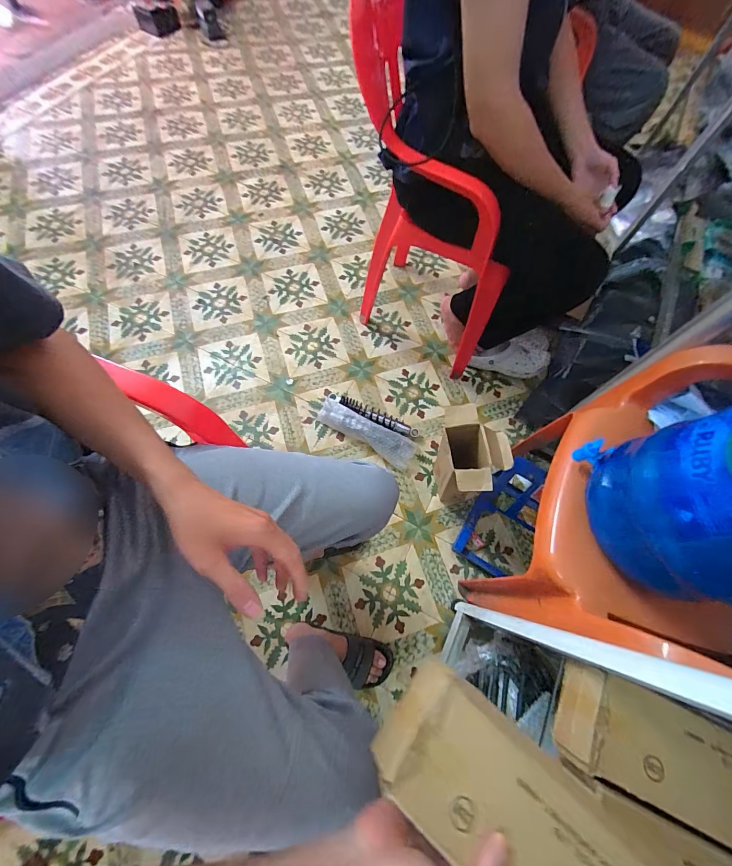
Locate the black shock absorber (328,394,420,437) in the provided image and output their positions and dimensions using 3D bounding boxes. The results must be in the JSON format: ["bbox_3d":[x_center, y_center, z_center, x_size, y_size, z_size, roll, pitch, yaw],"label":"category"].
[{"bbox_3d":[0.023,-0.060,1.110,0.318,0.043,0.058,22,69,6],"label":"black shock absorber"}]

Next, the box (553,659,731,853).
[{"bbox_3d":[0.403,0.400,0.391,0.329,0.078,0.107,24,69,6],"label":"box"}]

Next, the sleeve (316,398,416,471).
[{"bbox_3d":[-0.002,-0.001,1.074,0.332,0.052,0.091,27,70,7],"label":"sleeve"}]

